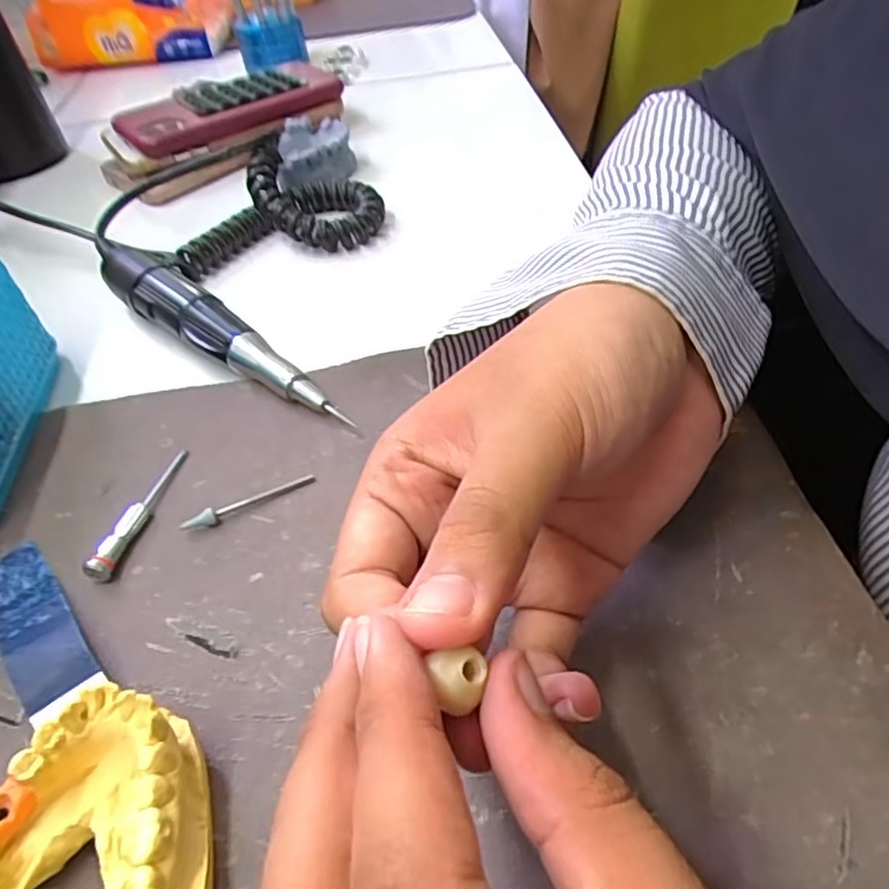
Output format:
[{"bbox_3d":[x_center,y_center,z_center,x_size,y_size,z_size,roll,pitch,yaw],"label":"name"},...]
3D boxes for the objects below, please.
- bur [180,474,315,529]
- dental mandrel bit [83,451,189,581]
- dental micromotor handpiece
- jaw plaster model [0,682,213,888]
[{"bbox_3d":[-0.071,0.020,0.236,0.048,0.006,0.005,-25,49,-17],"label":"bur"},{"bbox_3d":[-0.110,0.023,0.235,0.007,0.009,0.060,6,47,12],"label":"dental mandrel bit"},{"bbox_3d":[-0.113,-0.055,0.297,0.028,0.028,0.180,-38,54,-27],"label":"dental micromotor handpiece"},{"bbox_3d":[-0.081,0.091,0.155,0.061,0.029,0.050,4,47,10],"label":"jaw plaster model"}]

